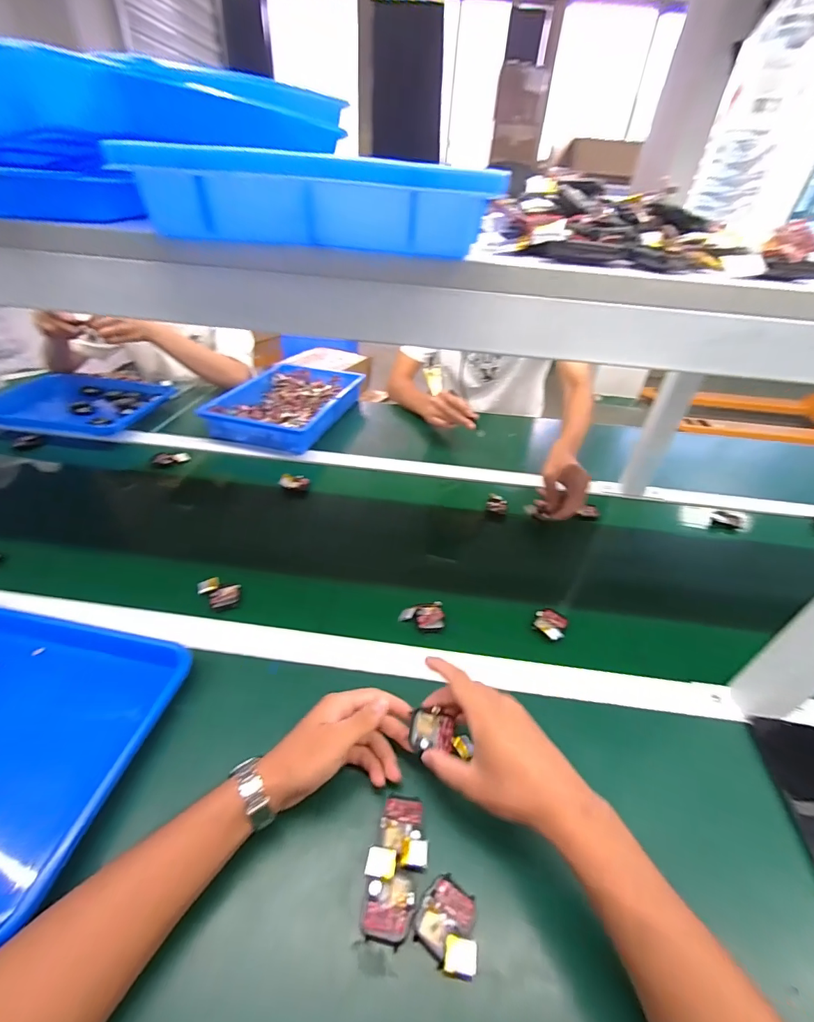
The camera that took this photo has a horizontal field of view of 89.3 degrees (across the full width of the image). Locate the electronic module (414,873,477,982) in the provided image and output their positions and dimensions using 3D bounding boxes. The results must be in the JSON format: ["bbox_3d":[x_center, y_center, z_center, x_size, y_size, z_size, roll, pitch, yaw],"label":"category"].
[{"bbox_3d":[0.036,0.321,0.321,0.049,0.016,0.047,25,44,24],"label":"electronic module"}]

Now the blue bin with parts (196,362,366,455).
[{"bbox_3d":[-0.282,-0.263,0.998,0.250,0.057,0.372,13,40,11],"label":"blue bin with parts"}]

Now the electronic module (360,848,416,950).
[{"bbox_3d":[-0.015,0.311,0.334,0.041,0.015,0.054,8,39,5],"label":"electronic module"}]

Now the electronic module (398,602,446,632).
[{"bbox_3d":[0.021,0.145,0.551,0.059,0.016,0.039,-8,41,-15],"label":"electronic module"}]

